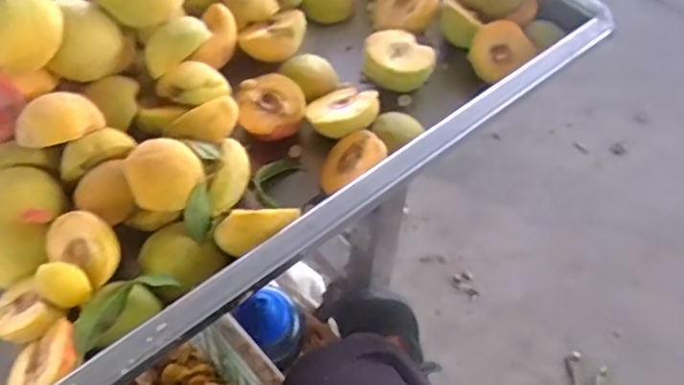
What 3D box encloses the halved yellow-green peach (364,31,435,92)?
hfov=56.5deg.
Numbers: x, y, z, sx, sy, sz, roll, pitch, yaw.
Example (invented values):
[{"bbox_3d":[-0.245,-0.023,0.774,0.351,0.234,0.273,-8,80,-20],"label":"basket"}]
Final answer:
[{"bbox_3d":[0.052,-0.120,0.580,0.064,0.034,0.045,7,53,2],"label":"halved yellow-green peach"}]

